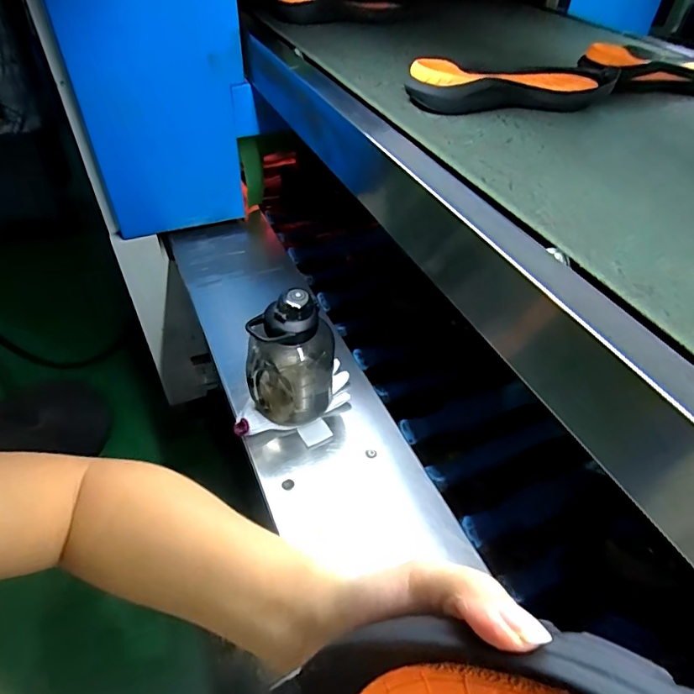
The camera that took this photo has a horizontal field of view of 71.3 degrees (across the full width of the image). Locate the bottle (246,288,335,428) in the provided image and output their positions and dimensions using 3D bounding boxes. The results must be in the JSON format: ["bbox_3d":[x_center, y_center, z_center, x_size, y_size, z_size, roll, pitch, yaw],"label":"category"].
[{"bbox_3d":[-0.081,0.016,0.729,0.129,0.211,0.103,1,46,-5],"label":"bottle"}]

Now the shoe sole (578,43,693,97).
[{"bbox_3d":[0.489,-0.403,0.720,0.289,0.056,0.111,-7,47,-9],"label":"shoe sole"}]

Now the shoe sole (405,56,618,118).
[{"bbox_3d":[0.228,-0.344,0.646,0.281,0.055,0.076,-11,44,-15],"label":"shoe sole"}]

